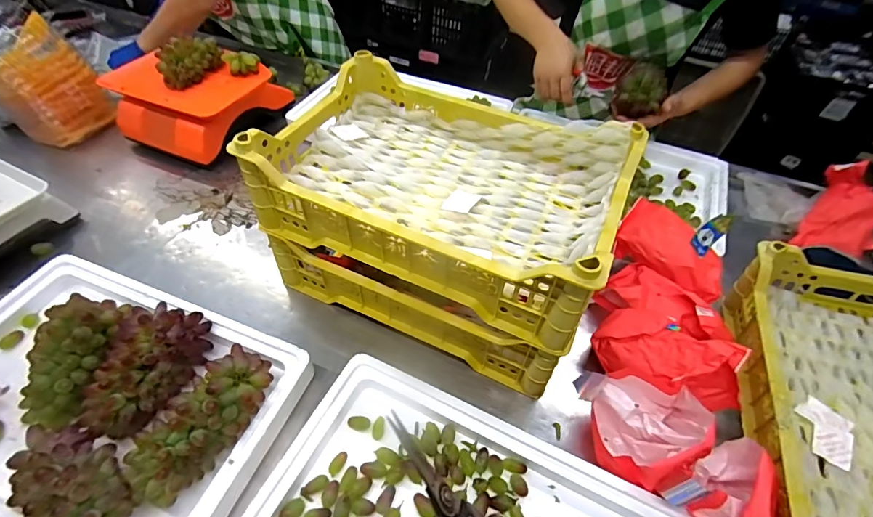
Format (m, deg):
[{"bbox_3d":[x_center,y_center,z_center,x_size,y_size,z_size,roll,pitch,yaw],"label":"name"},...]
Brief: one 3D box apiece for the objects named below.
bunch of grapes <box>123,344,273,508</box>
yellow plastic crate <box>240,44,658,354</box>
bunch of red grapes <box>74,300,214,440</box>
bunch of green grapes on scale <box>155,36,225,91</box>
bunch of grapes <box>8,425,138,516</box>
[{"bbox_3d":[-0.271,0.183,0.489,0.084,0.054,0.180,26,52,18],"label":"bunch of grapes"},{"bbox_3d":[0.012,-0.109,0.580,0.447,0.128,0.295,21,51,14],"label":"yellow plastic crate"},{"bbox_3d":[-0.363,0.129,0.523,0.090,0.070,0.166,14,50,8],"label":"bunch of red grapes"},{"bbox_3d":[-0.493,-0.402,0.854,0.043,0.070,0.128,21,51,14],"label":"bunch of green grapes on scale"},{"bbox_3d":[-0.381,0.237,0.440,0.147,0.057,0.093,20,51,13],"label":"bunch of grapes"}]

